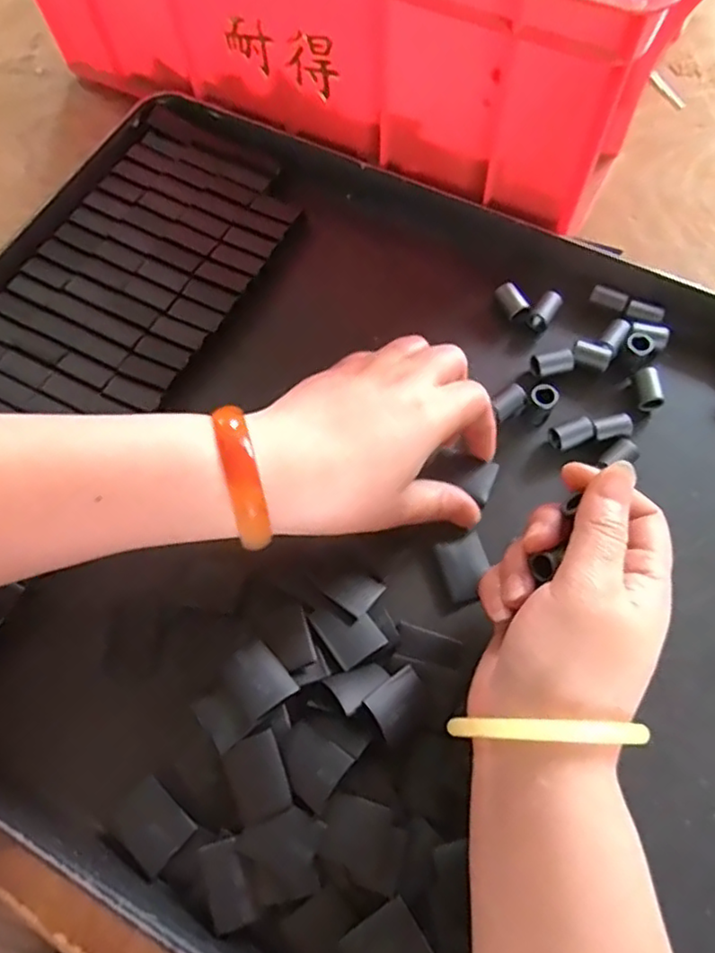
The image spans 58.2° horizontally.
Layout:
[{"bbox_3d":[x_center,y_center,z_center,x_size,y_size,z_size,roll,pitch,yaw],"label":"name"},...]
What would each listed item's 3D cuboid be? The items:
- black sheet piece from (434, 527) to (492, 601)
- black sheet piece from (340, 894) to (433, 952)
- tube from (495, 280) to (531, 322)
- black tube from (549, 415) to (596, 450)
[{"bbox_3d":[0.054,0.045,0.319,0.024,0.004,0.031,-15,68,-5],"label":"black sheet piece"},{"bbox_3d":[0.012,0.190,0.255,0.030,0.004,0.027,-32,70,-12],"label":"black sheet piece"},{"bbox_3d":[0.089,-0.101,0.374,0.013,0.013,0.022,-24,69,-8],"label":"tube"},{"bbox_3d":[0.113,-0.021,0.340,0.022,0.013,0.013,-20,68,-7],"label":"black tube"}]

